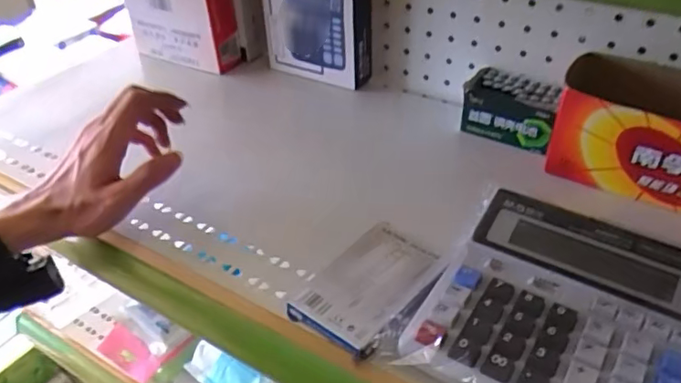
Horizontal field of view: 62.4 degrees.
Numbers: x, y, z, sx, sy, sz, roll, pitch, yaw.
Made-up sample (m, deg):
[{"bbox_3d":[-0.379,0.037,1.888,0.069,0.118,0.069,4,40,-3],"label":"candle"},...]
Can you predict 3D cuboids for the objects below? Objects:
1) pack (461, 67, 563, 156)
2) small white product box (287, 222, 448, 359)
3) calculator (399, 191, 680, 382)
[{"bbox_3d":[0.169,-0.081,0.560,0.088,0.049,0.064,21,45,26],"label":"pack"},{"bbox_3d":[0.022,0.062,0.387,0.074,0.017,0.103,25,47,30],"label":"small white product box"},{"bbox_3d":[0.142,0.073,0.347,0.151,0.020,0.156,22,46,27],"label":"calculator"}]

